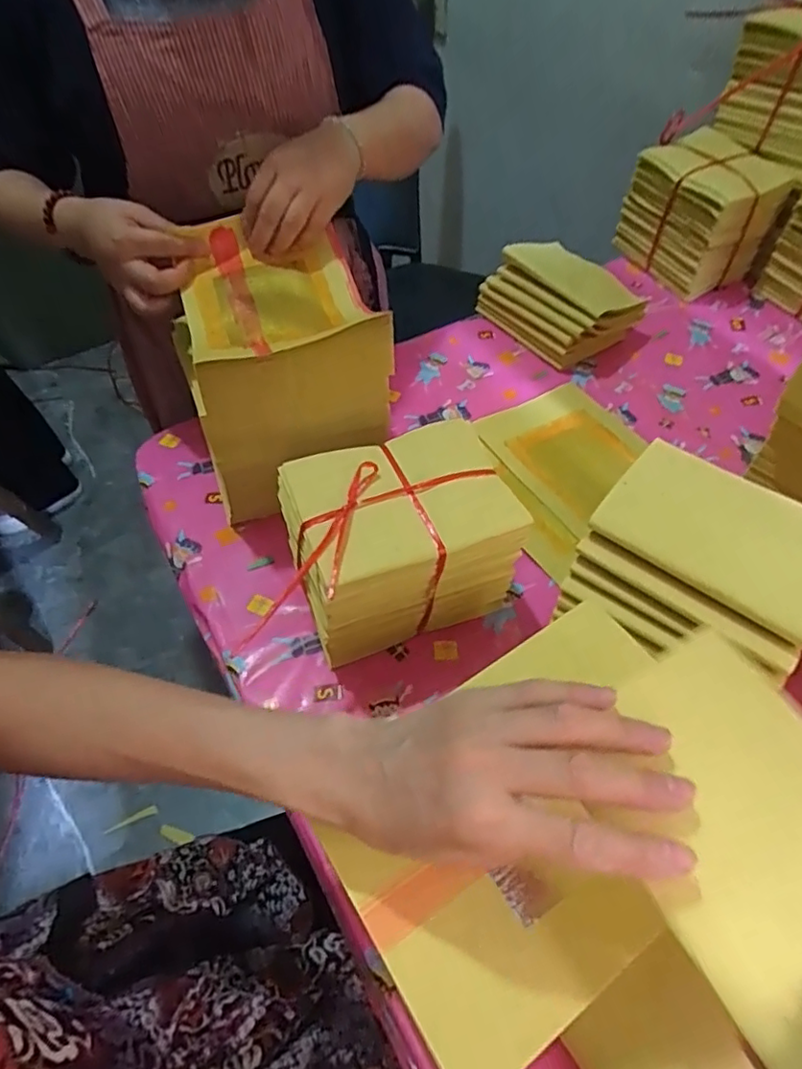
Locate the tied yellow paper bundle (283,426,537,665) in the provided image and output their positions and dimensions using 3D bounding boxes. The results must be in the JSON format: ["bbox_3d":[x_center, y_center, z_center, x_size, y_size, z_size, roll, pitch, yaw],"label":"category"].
[{"bbox_3d":[-0.001,0.007,0.509,0.168,0.137,0.118,-18,55,-14],"label":"tied yellow paper bundle"}]

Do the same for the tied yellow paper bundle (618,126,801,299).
[{"bbox_3d":[0.406,-0.437,0.843,0.120,0.154,0.171,-29,58,-20],"label":"tied yellow paper bundle"}]

